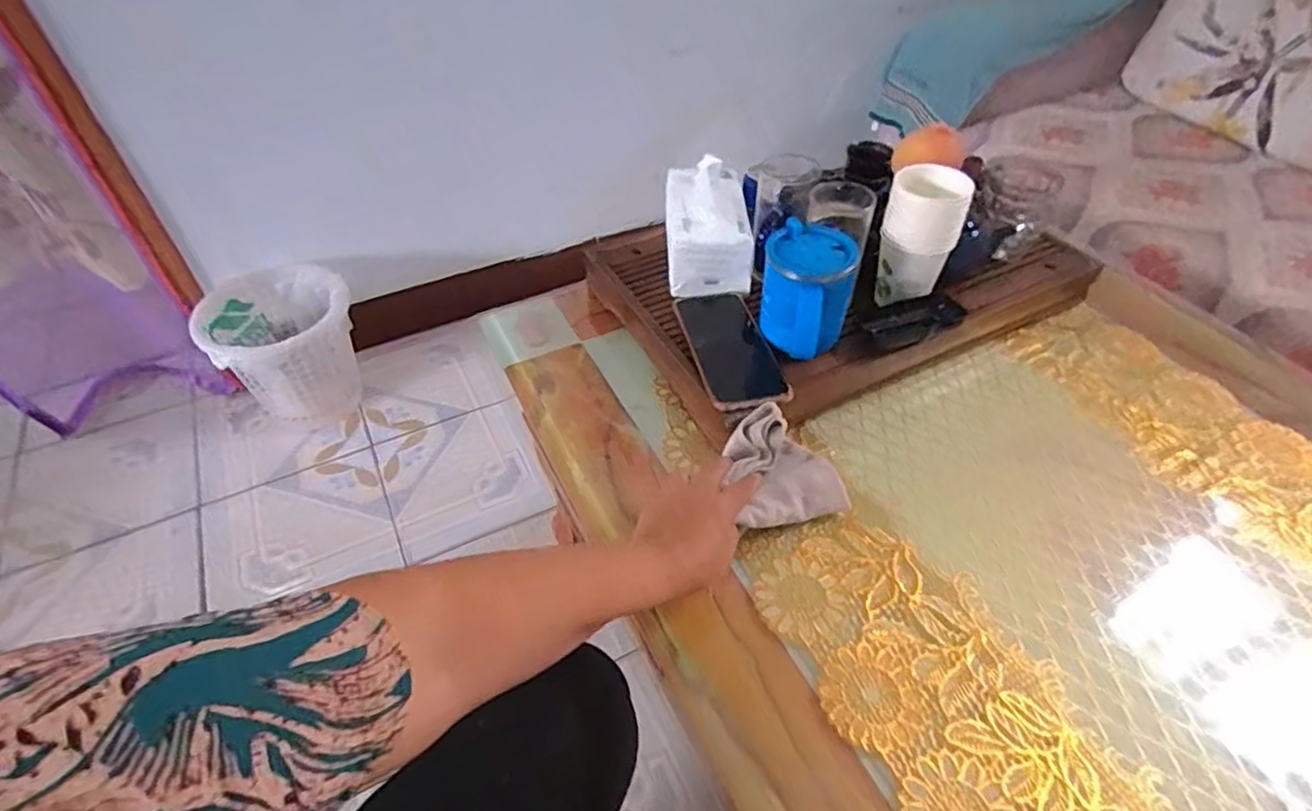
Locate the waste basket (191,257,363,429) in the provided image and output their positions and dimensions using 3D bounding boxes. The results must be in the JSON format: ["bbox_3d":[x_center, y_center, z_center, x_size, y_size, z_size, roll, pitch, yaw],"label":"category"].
[{"bbox_3d":[-0.684,-0.093,1.241,0.248,0.249,0.217,-18,49,-16],"label":"waste basket"}]

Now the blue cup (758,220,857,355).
[{"bbox_3d":[0.143,-0.108,0.628,0.087,0.096,0.083,3,46,-3],"label":"blue cup"}]

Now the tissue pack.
[{"bbox_3d":[0.054,-0.189,0.704,0.088,0.111,0.086,-4,47,-4],"label":"tissue pack"}]

